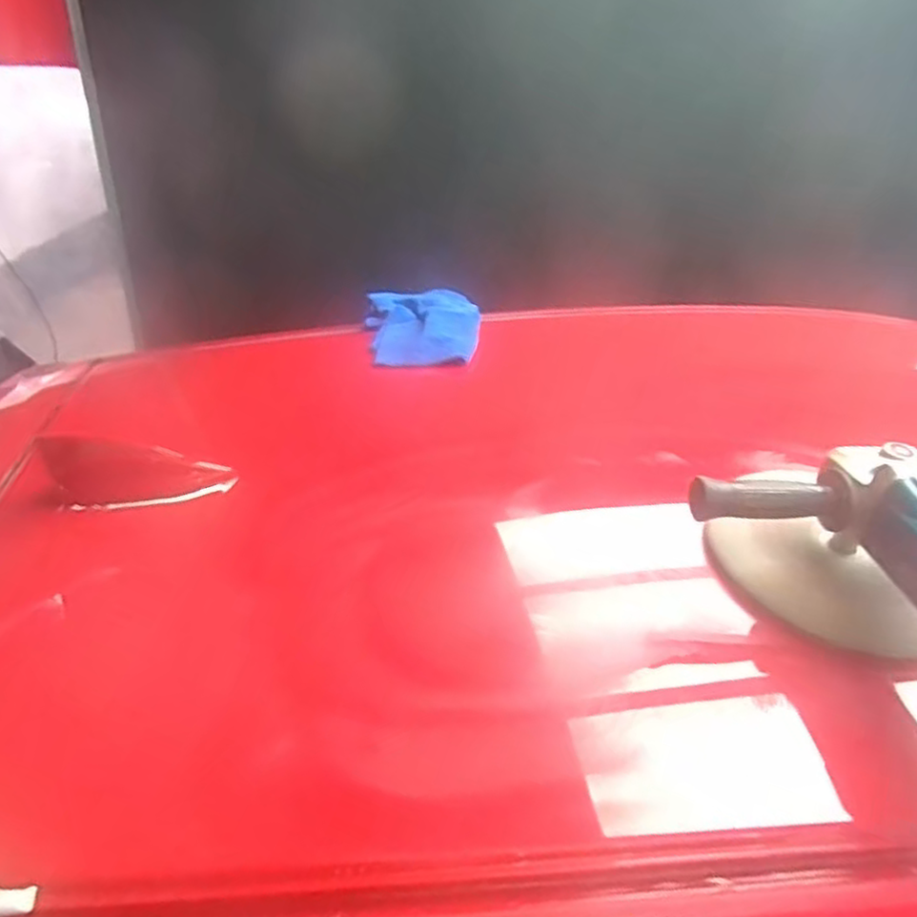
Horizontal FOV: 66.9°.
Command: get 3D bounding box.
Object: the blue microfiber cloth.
[{"bbox_3d":[-0.056,-0.212,1.094,0.176,0.041,0.265,1,33,-5],"label":"blue microfiber cloth"}]

